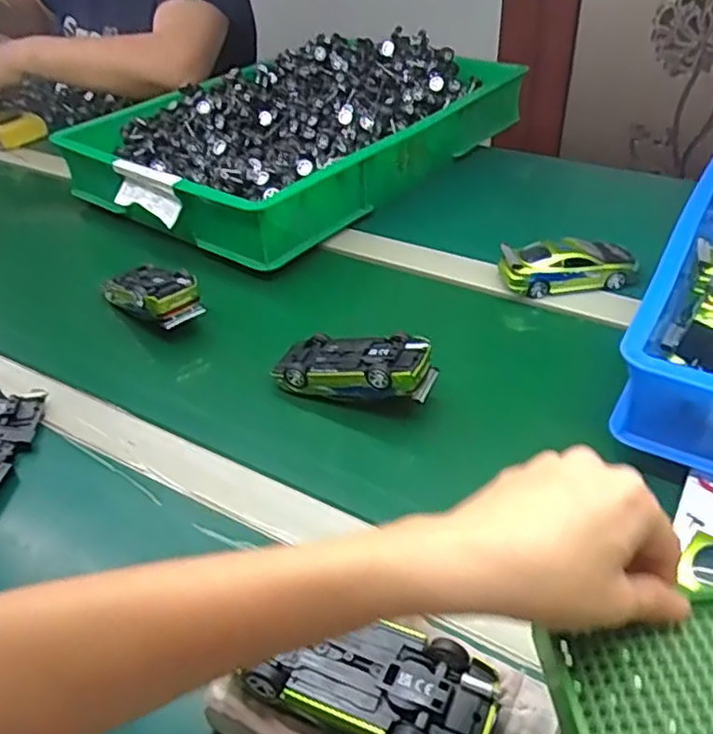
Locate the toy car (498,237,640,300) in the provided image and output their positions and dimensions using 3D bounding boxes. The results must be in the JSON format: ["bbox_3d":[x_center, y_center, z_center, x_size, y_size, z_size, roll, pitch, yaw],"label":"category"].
[{"bbox_3d":[0.201,-0.098,0.667,0.122,0.040,0.049,-5,39,-2],"label":"toy car"}]

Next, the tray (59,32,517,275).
[{"bbox_3d":[-0.066,-0.319,0.899,0.346,0.102,0.545,27,47,32],"label":"tray"}]

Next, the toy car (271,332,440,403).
[{"bbox_3d":[-0.001,0.001,0.557,0.124,0.030,0.058,2,37,26],"label":"toy car"}]

